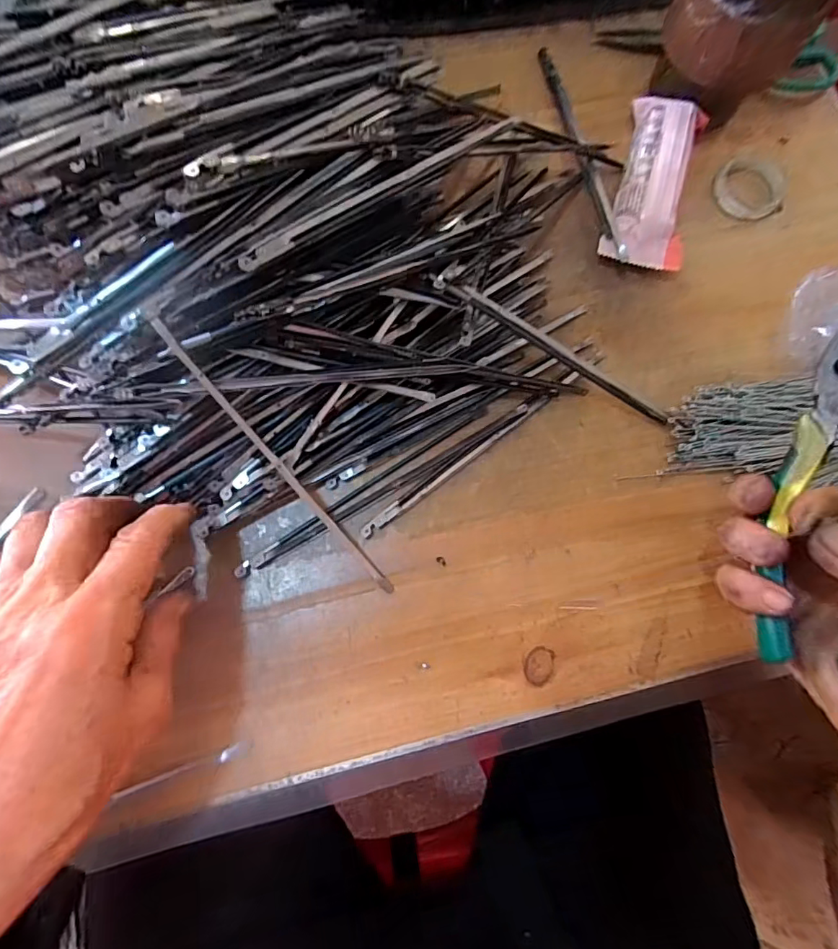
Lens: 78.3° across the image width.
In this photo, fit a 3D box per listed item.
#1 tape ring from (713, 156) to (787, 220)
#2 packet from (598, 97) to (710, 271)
[{"bbox_3d":[0.235,-0.205,0.365,0.052,0.013,0.048,1,77,-6],"label":"tape ring"},{"bbox_3d":[0.160,-0.197,0.346,0.050,0.028,0.124,16,76,-2],"label":"packet"}]

